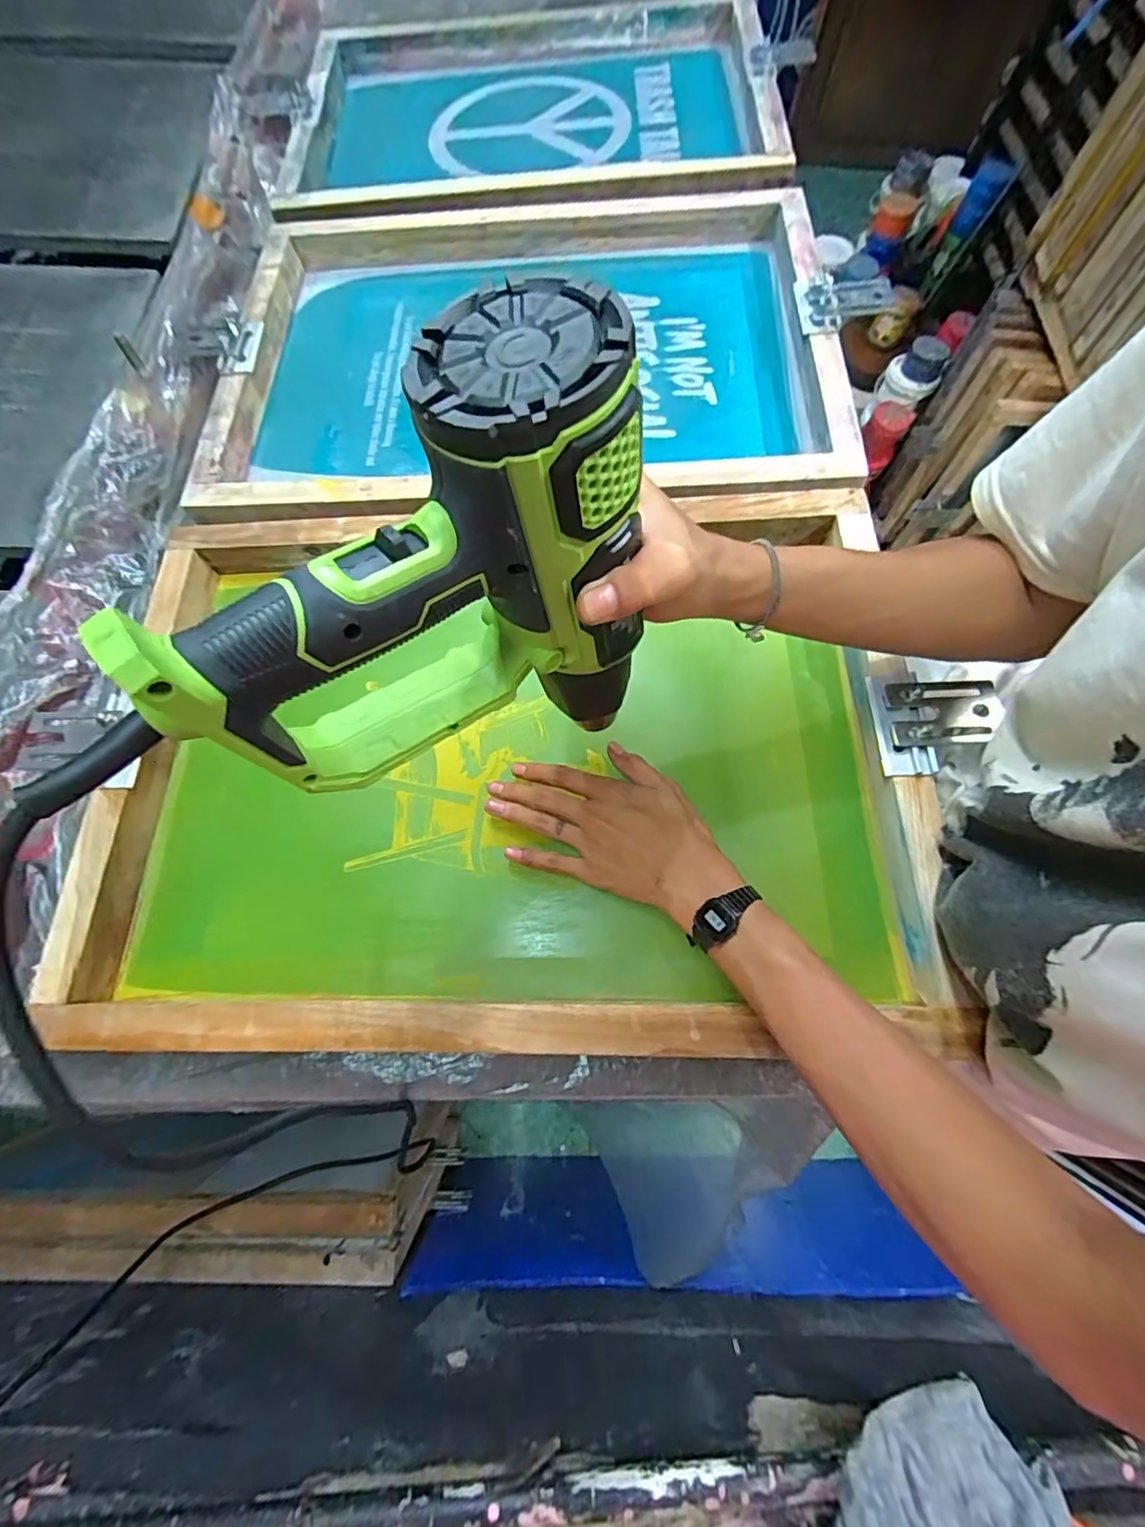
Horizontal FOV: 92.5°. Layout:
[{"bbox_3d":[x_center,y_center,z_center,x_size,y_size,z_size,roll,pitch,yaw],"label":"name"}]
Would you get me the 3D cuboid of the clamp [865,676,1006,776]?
[{"bbox_3d":[0.277,-0.031,0.413,0.088,0.019,0.077,1,71,-1],"label":"clamp"}]

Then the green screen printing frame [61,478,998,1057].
[{"bbox_3d":[-0.070,-0.019,0.453,0.645,0.060,0.450,-1,71,1],"label":"green screen printing frame"}]

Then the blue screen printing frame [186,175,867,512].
[{"bbox_3d":[-0.058,-0.476,0.608,0.652,0.053,0.486,2,71,-1],"label":"blue screen printing frame"}]

